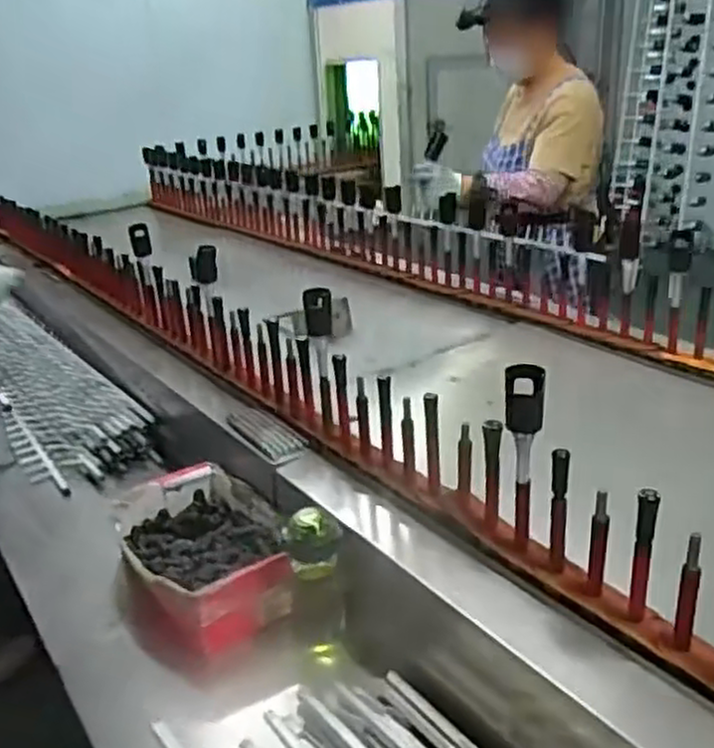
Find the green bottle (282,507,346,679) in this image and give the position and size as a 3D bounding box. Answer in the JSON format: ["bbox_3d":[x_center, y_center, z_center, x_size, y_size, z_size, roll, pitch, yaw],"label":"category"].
[{"bbox_3d":[-0.054,0.303,1.053,0.077,0.226,0.066,-10,22,-13],"label":"green bottle"}]

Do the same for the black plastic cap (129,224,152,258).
[{"bbox_3d":[-0.510,-0.316,1.803,0.045,0.074,0.045,-10,22,-13],"label":"black plastic cap"}]

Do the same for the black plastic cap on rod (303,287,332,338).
[{"bbox_3d":[-0.058,-0.093,1.166,0.042,0.077,0.014,-5,21,0],"label":"black plastic cap on rod"}]

